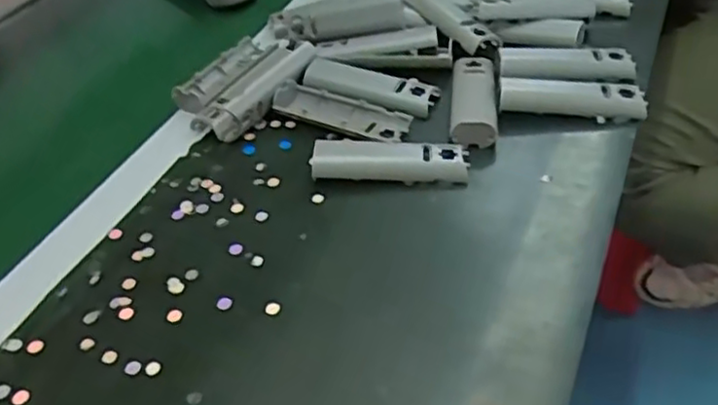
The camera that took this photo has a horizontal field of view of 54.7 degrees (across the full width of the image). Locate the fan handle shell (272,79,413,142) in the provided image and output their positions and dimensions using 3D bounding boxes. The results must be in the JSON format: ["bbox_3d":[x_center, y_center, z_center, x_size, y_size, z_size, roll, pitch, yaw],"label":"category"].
[{"bbox_3d":[-0.014,-0.068,0.519,0.105,0.015,0.039,16,46,24],"label":"fan handle shell"}]

